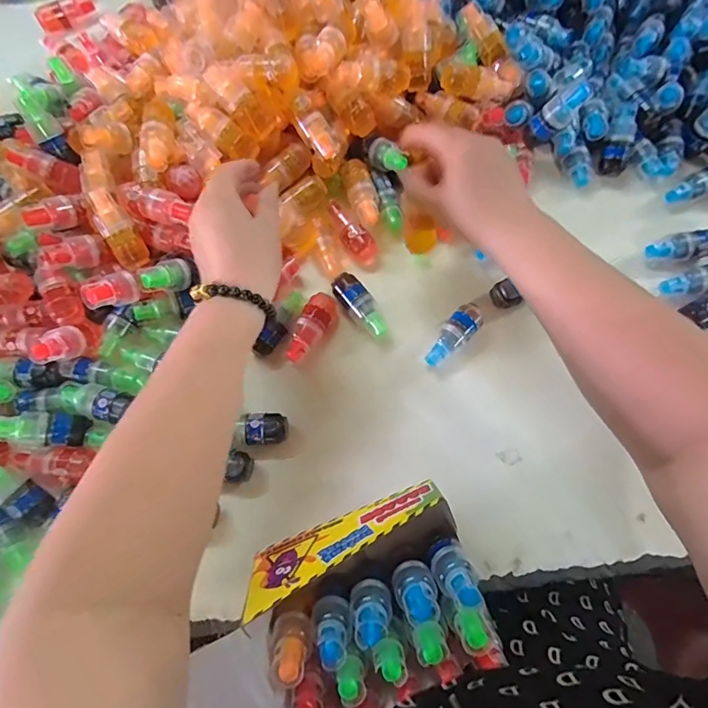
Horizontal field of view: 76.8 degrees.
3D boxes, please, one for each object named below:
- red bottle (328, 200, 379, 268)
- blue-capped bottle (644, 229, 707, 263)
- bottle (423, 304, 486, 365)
[{"bbox_3d":[-0.005,-0.135,0.496,0.030,0.022,0.083,-37,74,-12],"label":"red bottle"},{"bbox_3d":[0.361,-0.116,0.490,0.067,0.025,0.026,-9,71,-3],"label":"blue-capped bottle"},{"bbox_3d":[0.102,-0.018,0.454,0.028,0.028,0.075,38,75,13],"label":"bottle"}]

